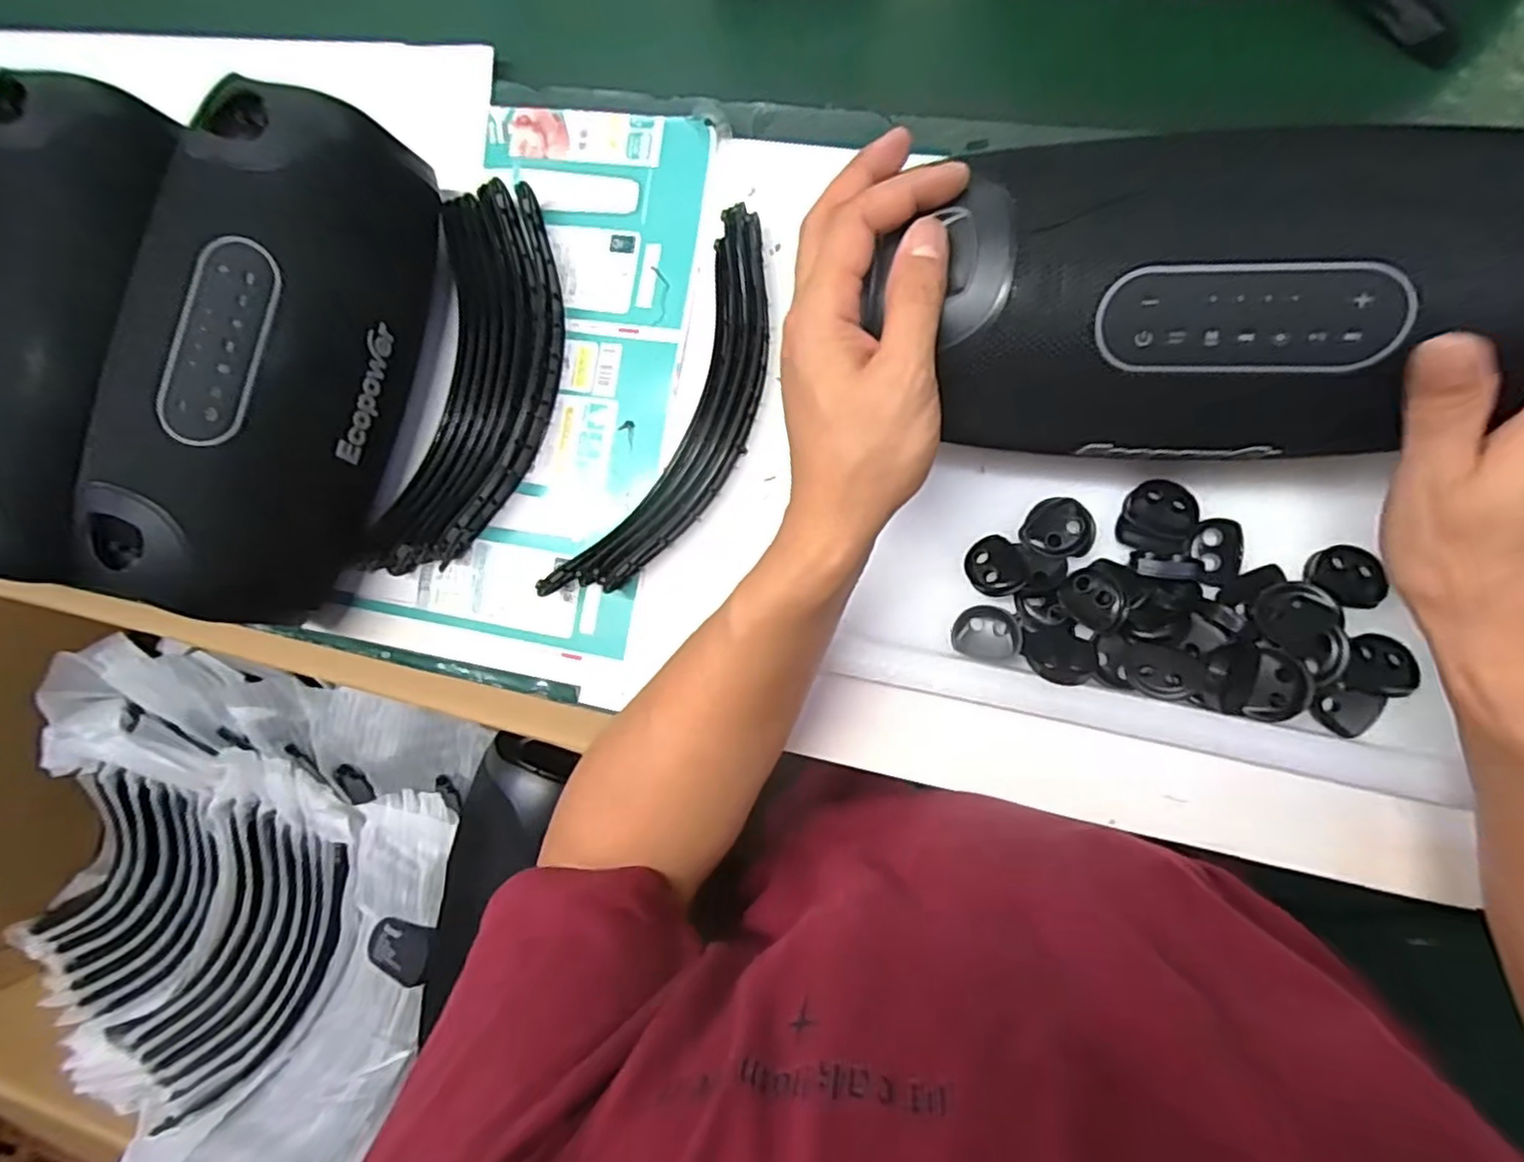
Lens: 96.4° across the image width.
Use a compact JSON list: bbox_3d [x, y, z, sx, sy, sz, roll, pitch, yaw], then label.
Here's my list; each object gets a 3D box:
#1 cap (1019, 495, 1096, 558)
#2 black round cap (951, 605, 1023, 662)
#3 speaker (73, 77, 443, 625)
[{"bbox_3d":[0.161,-0.028,0.367,0.035,0.009,0.033,0,88,9],"label":"cap"},{"bbox_3d":[0.123,0.029,0.374,0.034,0.014,0.030,-8,87,9],"label":"black round cap"},{"bbox_3d":[-0.275,-0.120,0.405,0.105,0.128,0.289,21,92,9],"label":"speaker"}]

